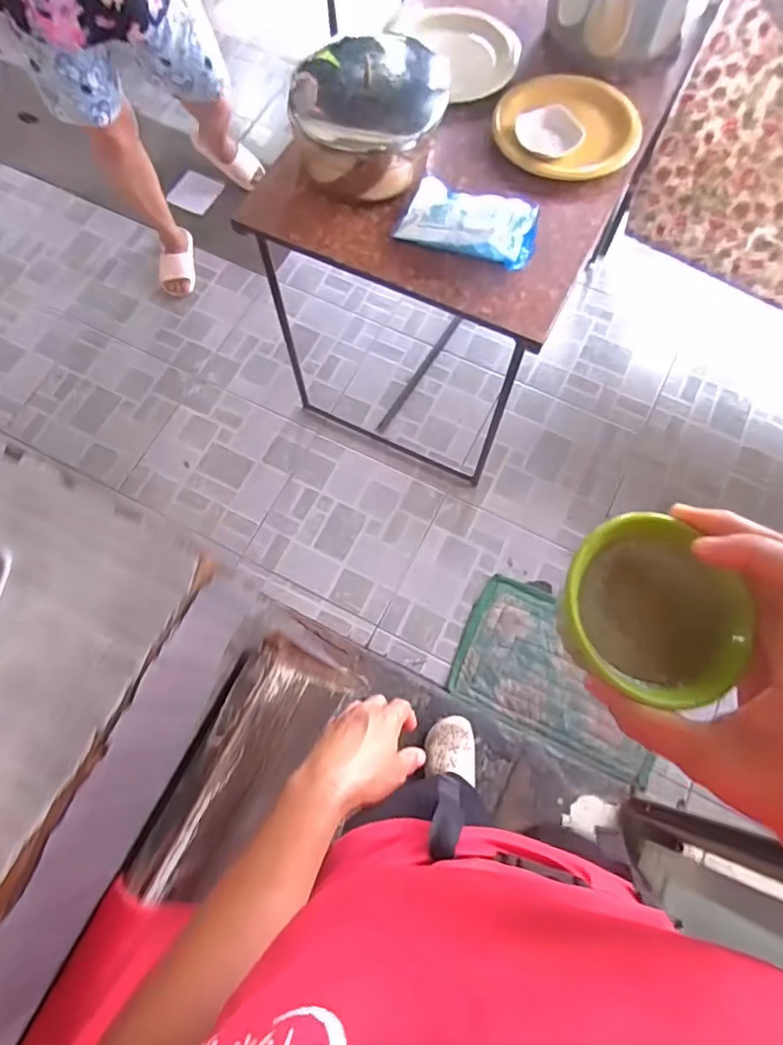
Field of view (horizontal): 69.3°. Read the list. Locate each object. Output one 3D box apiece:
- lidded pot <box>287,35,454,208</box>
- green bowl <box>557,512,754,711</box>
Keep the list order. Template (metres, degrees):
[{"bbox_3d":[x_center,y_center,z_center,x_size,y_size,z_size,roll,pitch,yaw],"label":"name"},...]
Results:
[{"bbox_3d":[-0.038,-0.696,0.956,0.253,0.165,0.229,-13,70,-2],"label":"lidded pot"},{"bbox_3d":[0.121,0.043,0.274,0.073,0.047,0.084,-35,76,-9],"label":"green bowl"}]

